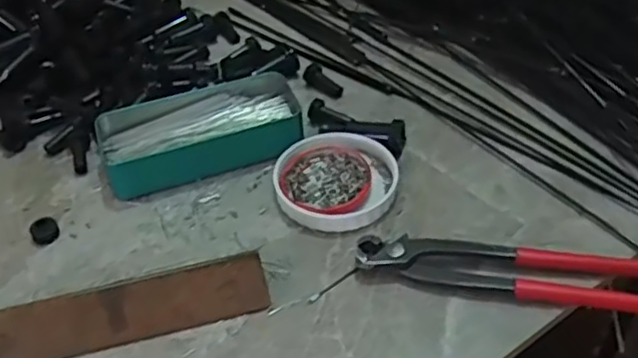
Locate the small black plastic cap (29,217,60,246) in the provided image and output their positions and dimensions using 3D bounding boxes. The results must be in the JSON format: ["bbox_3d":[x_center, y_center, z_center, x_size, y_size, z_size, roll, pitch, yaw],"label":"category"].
[{"bbox_3d":[-0.194,0.036,0.474,0.019,0.013,0.019,-3,42,3],"label":"small black plastic cap"}]

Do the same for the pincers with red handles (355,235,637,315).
[{"bbox_3d":[0.122,0.057,0.417,0.195,0.017,0.036,5,43,12],"label":"pincers with red handles"}]

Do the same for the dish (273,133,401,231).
[{"bbox_3d":[0.012,0.000,0.491,0.087,0.015,0.088,-3,42,3],"label":"dish"}]

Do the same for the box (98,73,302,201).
[{"bbox_3d":[-0.093,-0.039,0.528,0.152,0.034,0.076,-16,43,-11],"label":"box"}]

